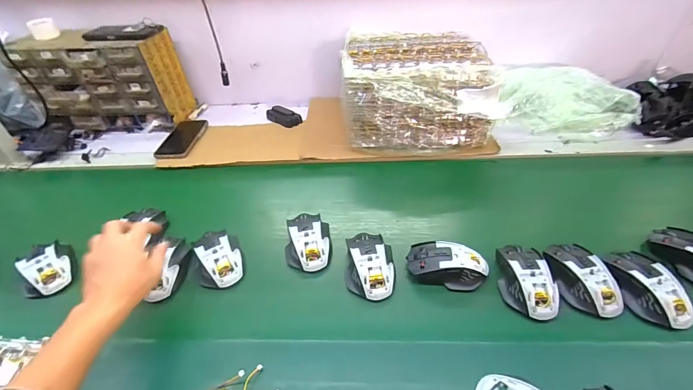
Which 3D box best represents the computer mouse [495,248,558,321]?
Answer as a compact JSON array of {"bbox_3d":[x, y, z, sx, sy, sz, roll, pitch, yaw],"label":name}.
[{"bbox_3d":[0.254,0.117,0.487,0.070,0.038,0.111,0,40,4],"label":"computer mouse"}]

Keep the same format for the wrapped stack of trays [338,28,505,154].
[{"bbox_3d":[0.155,-0.241,0.789,0.315,0.179,0.292,1,41,5],"label":"wrapped stack of trays"}]

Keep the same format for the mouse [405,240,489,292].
[{"bbox_3d":[0.150,0.101,0.508,0.113,0.036,0.062,7,41,12],"label":"mouse"}]

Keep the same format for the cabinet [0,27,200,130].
[{"bbox_3d":[-0.603,-0.275,0.856,0.348,0.215,0.146,-4,40,0],"label":"cabinet"}]

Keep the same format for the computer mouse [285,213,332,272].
[{"bbox_3d":[-0.063,0.071,0.558,0.072,0.035,0.104,-5,40,-2],"label":"computer mouse"}]

